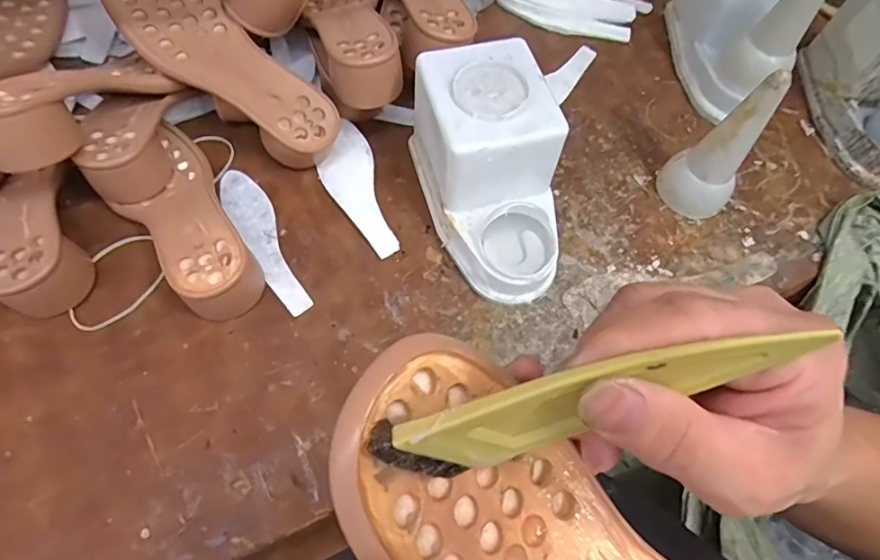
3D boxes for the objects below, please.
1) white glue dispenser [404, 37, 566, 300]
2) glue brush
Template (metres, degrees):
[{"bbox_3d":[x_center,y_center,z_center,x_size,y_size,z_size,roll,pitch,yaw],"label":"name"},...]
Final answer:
[{"bbox_3d":[0.046,-0.091,0.451,0.107,0.118,0.194,-15,65,-11],"label":"white glue dispenser"},{"bbox_3d":[0.043,0.040,0.161,0.128,0.031,0.007,-19,37,13],"label":"glue brush"}]

